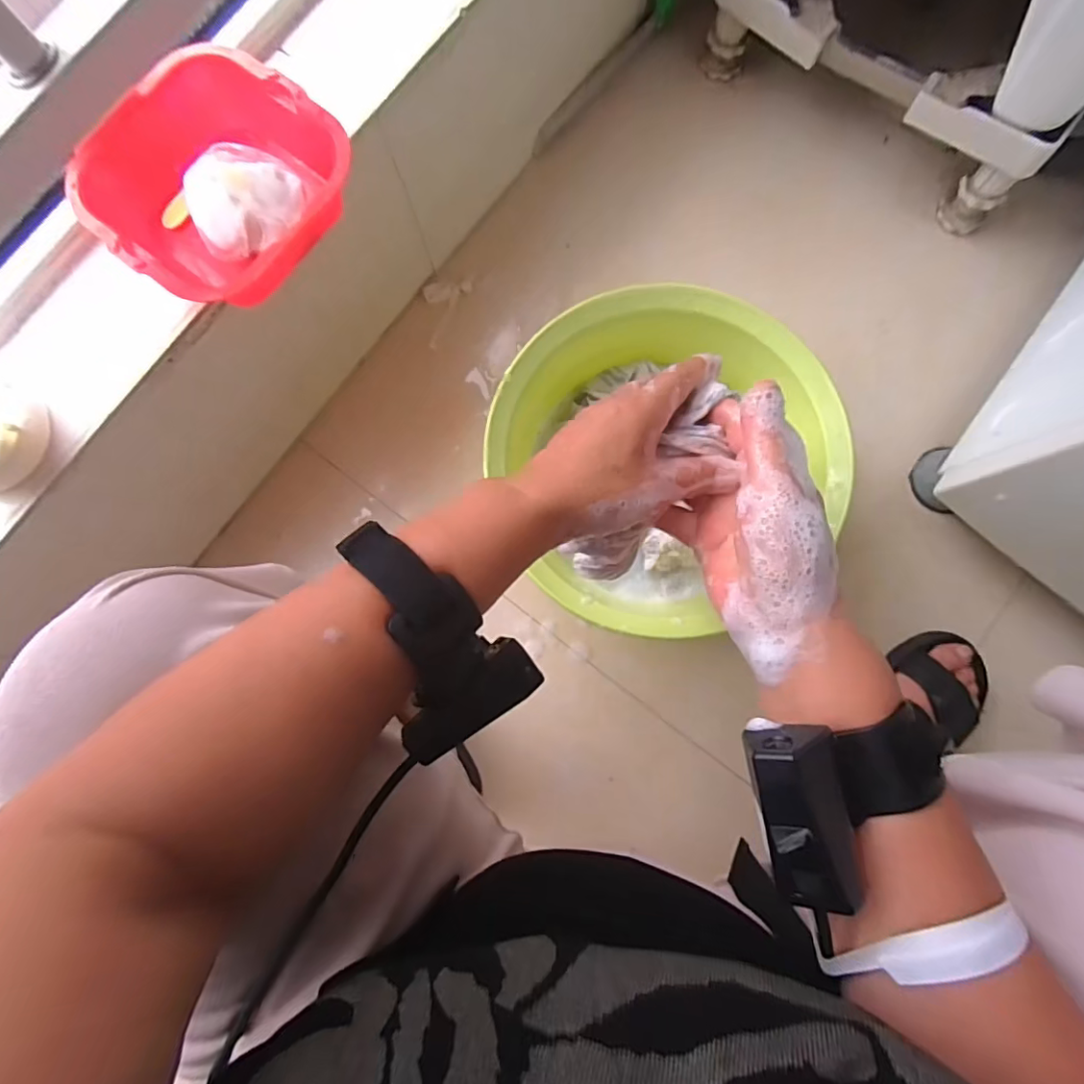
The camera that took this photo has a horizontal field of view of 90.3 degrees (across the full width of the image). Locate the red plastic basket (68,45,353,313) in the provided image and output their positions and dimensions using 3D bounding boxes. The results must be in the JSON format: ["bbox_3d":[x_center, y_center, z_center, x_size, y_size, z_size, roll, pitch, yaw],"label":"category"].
[{"bbox_3d":[-0.255,-0.284,0.437,0.158,0.067,0.183,41,85,7],"label":"red plastic basket"}]

